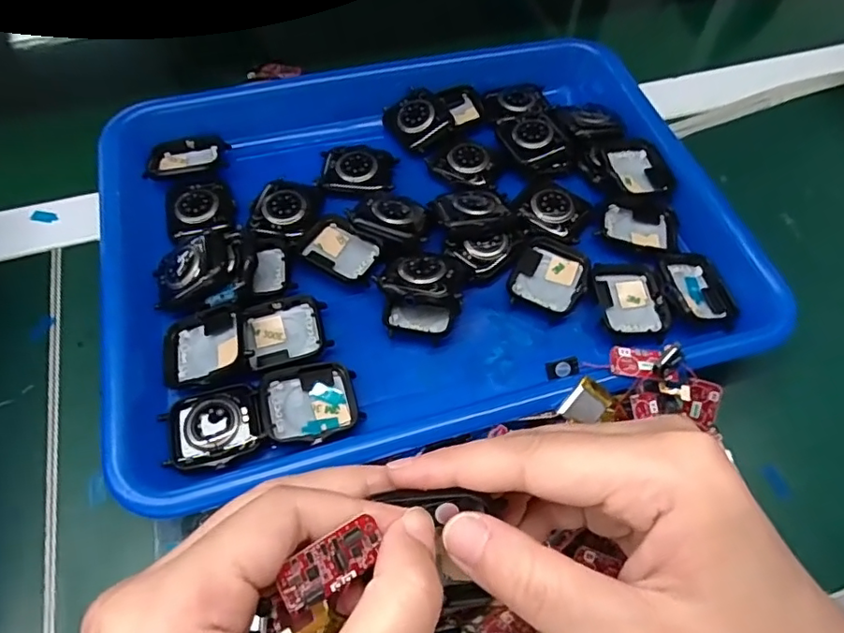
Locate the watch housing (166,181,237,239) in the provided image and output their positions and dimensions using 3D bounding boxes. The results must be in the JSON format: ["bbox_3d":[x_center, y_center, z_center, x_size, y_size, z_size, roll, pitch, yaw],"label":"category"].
[{"bbox_3d":[-0.125,-0.064,0.311,0.036,0.006,0.039,-14,60,-9],"label":"watch housing"}]

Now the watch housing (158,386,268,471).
[{"bbox_3d":[-0.093,0.049,0.246,0.043,0.007,0.033,-9,60,-6],"label":"watch housing"}]

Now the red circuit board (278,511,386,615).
[{"bbox_3d":[-0.022,0.064,0.142,0.028,0.004,0.014,-25,97,-29],"label":"red circuit board"}]

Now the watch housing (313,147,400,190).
[{"bbox_3d":[-0.039,-0.089,0.330,0.044,0.006,0.029,-1,59,-2],"label":"watch housing"}]

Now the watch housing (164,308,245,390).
[{"bbox_3d":[-0.105,0.016,0.268,0.037,0.013,0.038,-7,59,-5],"label":"watch housing"}]

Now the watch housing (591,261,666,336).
[{"bbox_3d":[0.109,-0.011,0.295,0.035,0.010,0.045,-3,59,-3],"label":"watch housing"}]

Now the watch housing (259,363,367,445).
[{"bbox_3d":[-0.051,0.040,0.256,0.042,0.015,0.036,-14,60,-9],"label":"watch housing"}]

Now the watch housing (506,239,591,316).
[{"bbox_3d":[0.069,-0.023,0.298,0.038,0.006,0.044,23,61,12],"label":"watch housing"}]

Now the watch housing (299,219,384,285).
[{"bbox_3d":[-0.043,-0.035,0.302,0.042,0.010,0.034,26,62,14],"label":"watch housing"}]

